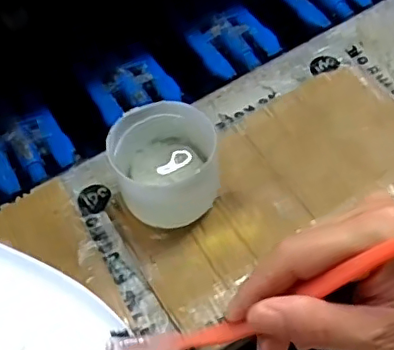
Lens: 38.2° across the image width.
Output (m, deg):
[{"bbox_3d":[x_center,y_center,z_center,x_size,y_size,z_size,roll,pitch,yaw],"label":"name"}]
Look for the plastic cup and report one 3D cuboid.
[{"bbox_3d":[-0.027,-0.003,0.522,0.090,0.085,0.094,-2,62,4],"label":"plastic cup"}]

